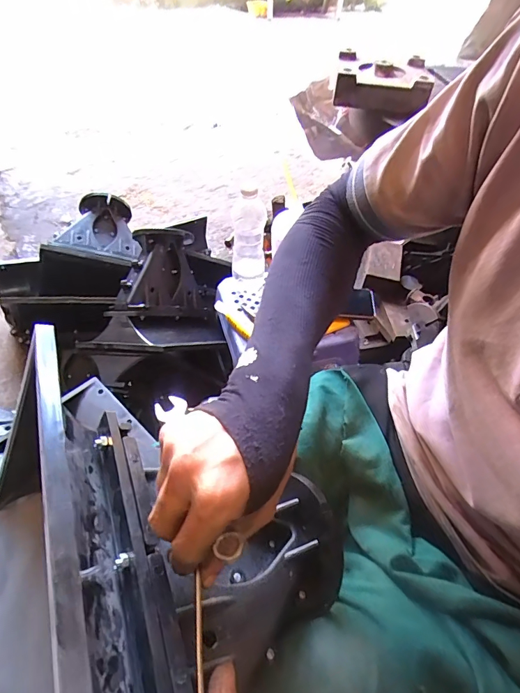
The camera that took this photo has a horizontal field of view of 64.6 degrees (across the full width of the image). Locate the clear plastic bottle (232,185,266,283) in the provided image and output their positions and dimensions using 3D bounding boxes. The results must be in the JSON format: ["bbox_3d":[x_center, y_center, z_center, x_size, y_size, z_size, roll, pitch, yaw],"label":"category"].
[{"bbox_3d":[-0.019,-0.201,0.732,0.059,0.181,0.051,3,48,-1],"label":"clear plastic bottle"}]

